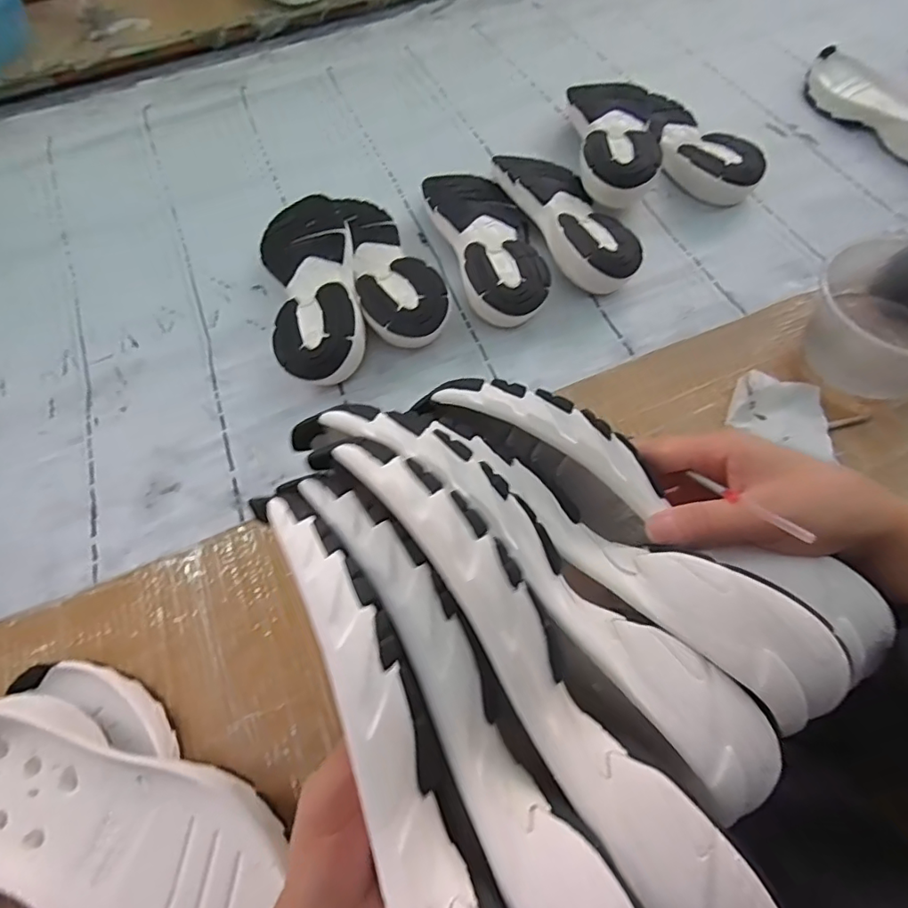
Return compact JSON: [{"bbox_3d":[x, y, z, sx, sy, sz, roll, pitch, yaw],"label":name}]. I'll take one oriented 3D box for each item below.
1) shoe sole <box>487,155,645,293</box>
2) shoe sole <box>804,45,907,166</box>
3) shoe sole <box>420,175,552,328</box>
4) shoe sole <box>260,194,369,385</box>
[{"bbox_3d":[0.129,-0.268,0.600,0.097,0.051,0.230,-23,63,-11],"label":"shoe sole"},{"bbox_3d":[0.557,-0.448,0.691,0.102,0.037,0.254,-28,64,-13],"label":"shoe sole"},{"bbox_3d":[0.043,-0.229,0.583,0.106,0.050,0.251,-15,62,-7],"label":"shoe sole"},{"bbox_3d":[-0.145,-0.168,0.553,0.090,0.061,0.247,-14,61,-6],"label":"shoe sole"}]

